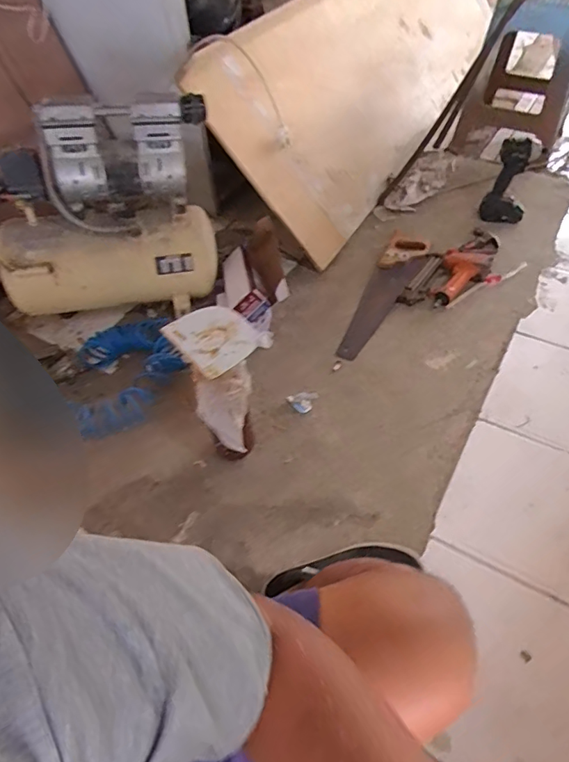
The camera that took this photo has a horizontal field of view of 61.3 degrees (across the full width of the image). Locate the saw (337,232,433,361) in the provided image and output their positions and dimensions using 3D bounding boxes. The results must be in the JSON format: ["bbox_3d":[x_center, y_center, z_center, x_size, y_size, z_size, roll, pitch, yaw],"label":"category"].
[{"bbox_3d":[0.277,-0.247,1.280,0.117,0.026,0.526,18,54,20],"label":"saw"}]

